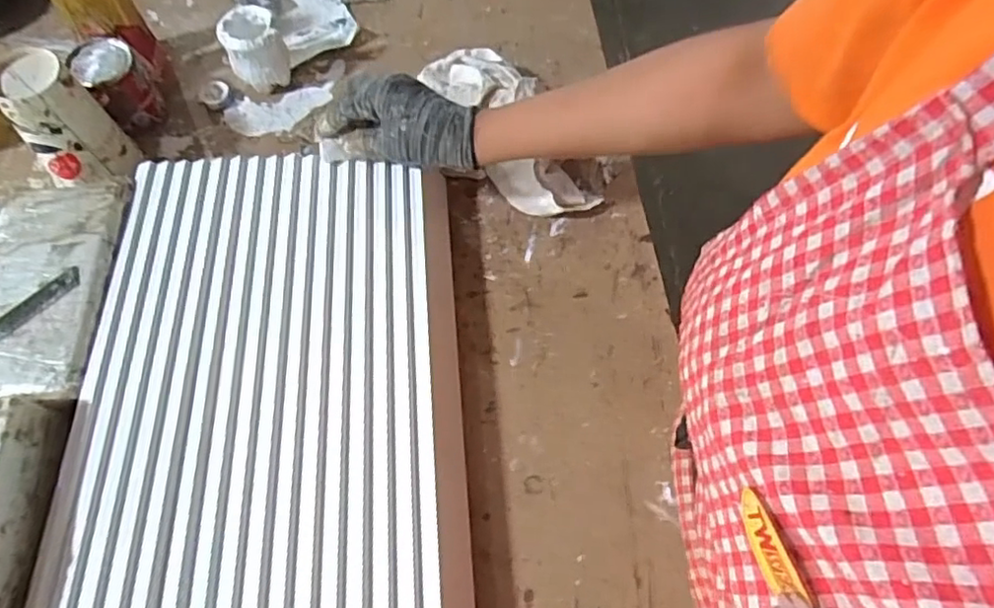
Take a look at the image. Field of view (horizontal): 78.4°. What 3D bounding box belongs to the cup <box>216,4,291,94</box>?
[{"bbox_3d":[-0.258,-0.271,0.657,0.060,0.070,0.056,2,62,-3],"label":"cup"}]

